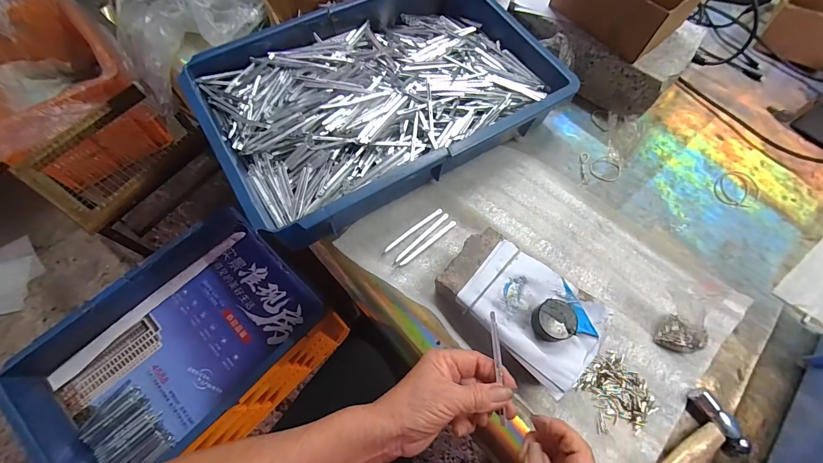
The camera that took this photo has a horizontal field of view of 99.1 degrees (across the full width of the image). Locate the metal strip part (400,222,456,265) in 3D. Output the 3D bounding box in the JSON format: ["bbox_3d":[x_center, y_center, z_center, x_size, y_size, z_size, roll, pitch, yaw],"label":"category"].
[{"bbox_3d":[0.021,0.014,0.425,0.086,0.004,0.007,-38,72,-17],"label":"metal strip part"}]

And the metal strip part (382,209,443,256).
[{"bbox_3d":[0.000,-0.001,0.431,0.091,0.005,0.008,-35,71,-16],"label":"metal strip part"}]

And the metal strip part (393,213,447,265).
[{"bbox_3d":[0.013,0.008,0.431,0.091,0.004,0.008,-42,73,-18],"label":"metal strip part"}]

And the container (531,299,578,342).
[{"bbox_3d":[0.140,0.087,0.344,0.037,0.016,0.037,1,66,-2],"label":"container"}]

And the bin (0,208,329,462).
[{"bbox_3d":[-0.396,0.195,0.596,0.279,0.096,0.433,38,70,14],"label":"bin"}]

